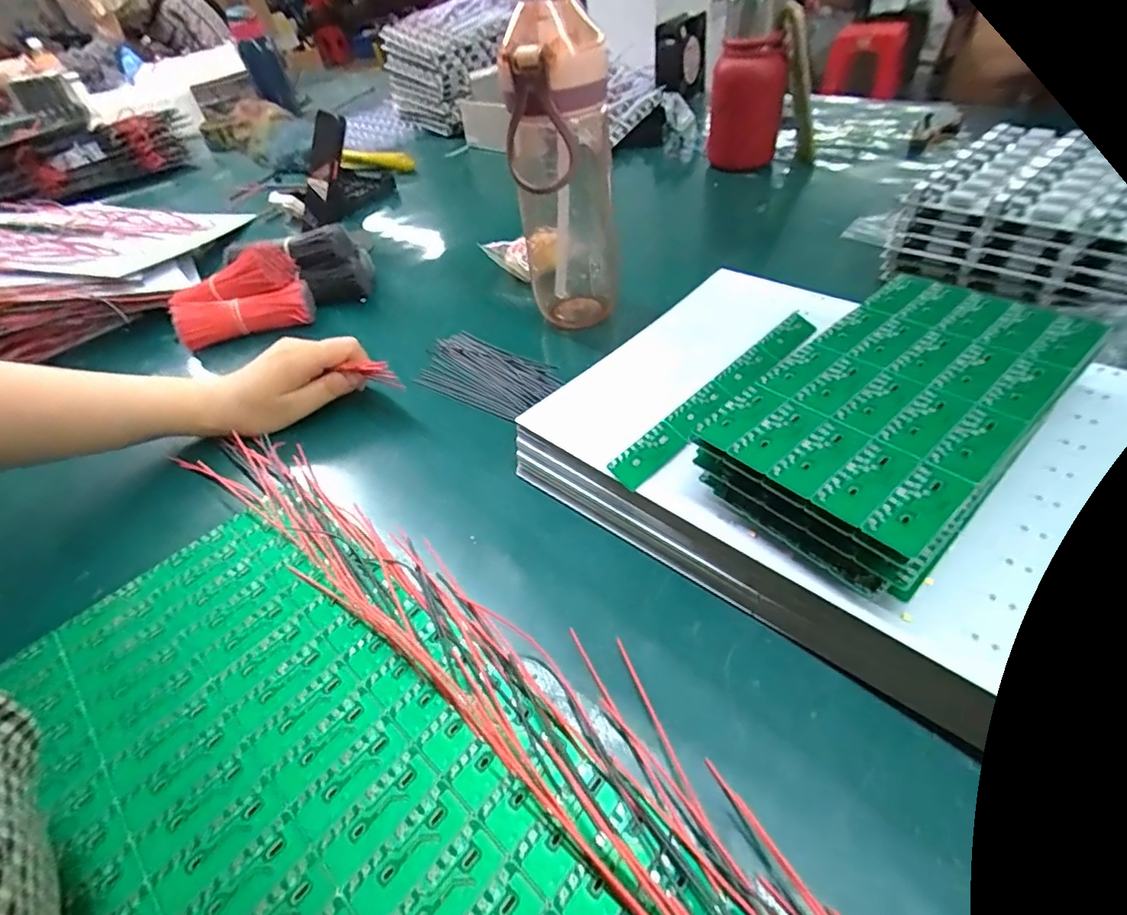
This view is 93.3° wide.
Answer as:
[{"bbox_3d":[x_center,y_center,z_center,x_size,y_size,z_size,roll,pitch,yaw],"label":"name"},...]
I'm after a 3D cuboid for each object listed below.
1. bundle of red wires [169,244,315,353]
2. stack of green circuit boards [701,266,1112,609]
[{"bbox_3d":[-0.318,-0.155,0.518,0.126,0.066,0.073,-20,45,-12],"label":"bundle of red wires"},{"bbox_3d":[0.162,-0.021,0.262,0.184,0.044,0.101,-34,50,-25],"label":"stack of green circuit boards"}]

